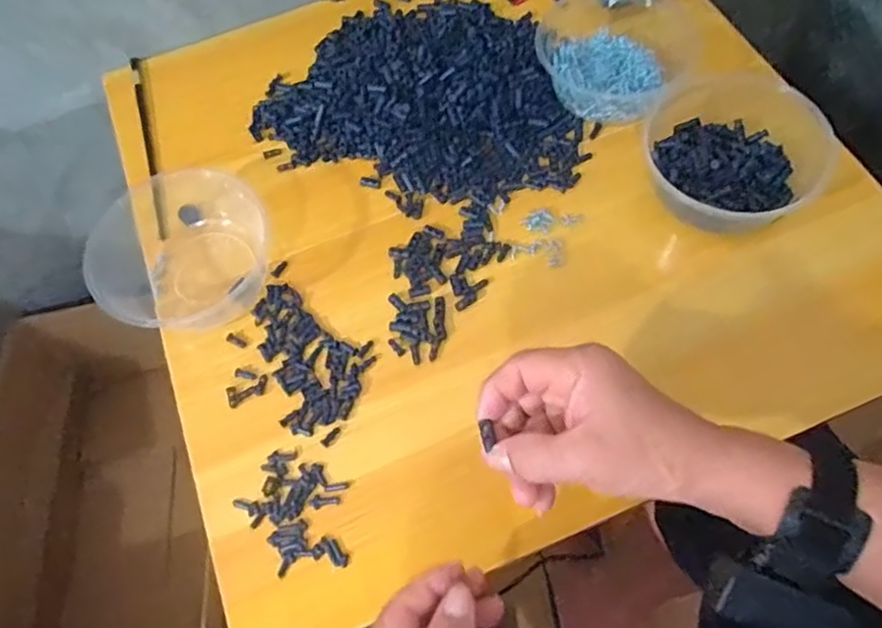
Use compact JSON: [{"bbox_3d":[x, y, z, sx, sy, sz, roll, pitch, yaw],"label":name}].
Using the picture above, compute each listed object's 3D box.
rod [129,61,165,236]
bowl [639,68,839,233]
[{"bbox_3d":[-0.283,-0.167,0.640,0.011,0.006,0.233,-17,63,-5],"label":"rod"},{"bbox_3d":[0.237,-0.125,0.544,0.144,0.061,0.164,22,67,14],"label":"bowl"}]

